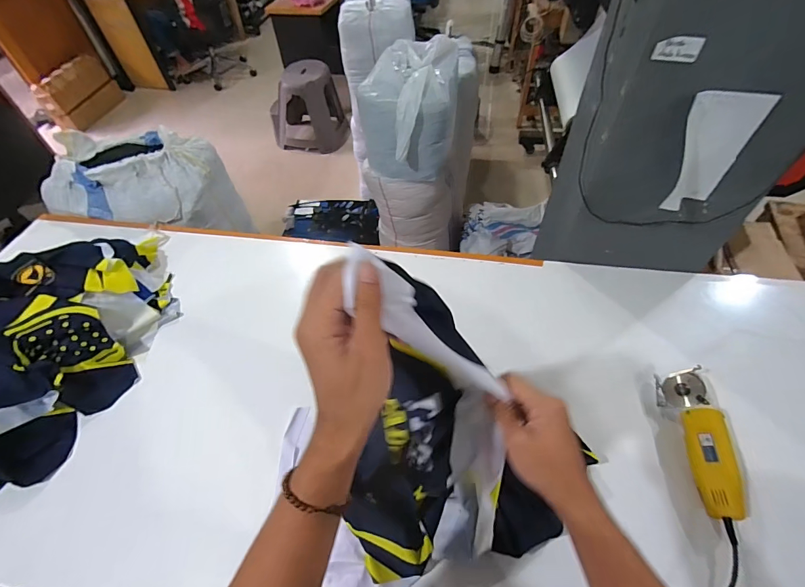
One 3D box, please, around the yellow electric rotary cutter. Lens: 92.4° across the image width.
[{"bbox_3d":[0.514,0.257,0.660,0.068,0.057,0.275,2,52,4],"label":"yellow electric rotary cutter"}]

